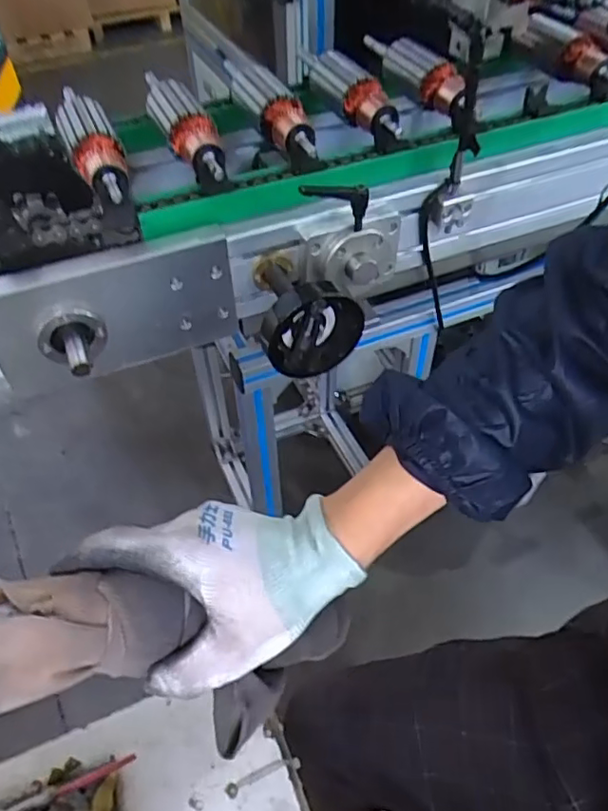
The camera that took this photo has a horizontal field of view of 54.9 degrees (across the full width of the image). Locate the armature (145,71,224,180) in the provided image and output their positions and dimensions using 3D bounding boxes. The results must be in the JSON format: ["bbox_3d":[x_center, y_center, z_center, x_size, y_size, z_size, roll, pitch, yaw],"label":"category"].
[{"bbox_3d":[-0.113,-0.271,0.563,0.042,0.037,0.158,-20,53,-14],"label":"armature"}]

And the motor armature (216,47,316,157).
[{"bbox_3d":[-0.032,-0.302,0.593,0.045,0.040,0.160,-19,53,-13],"label":"motor armature"}]

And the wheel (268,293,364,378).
[{"bbox_3d":[0.010,-0.062,0.530,0.082,0.090,0.028,-20,53,-14],"label":"wheel"}]

